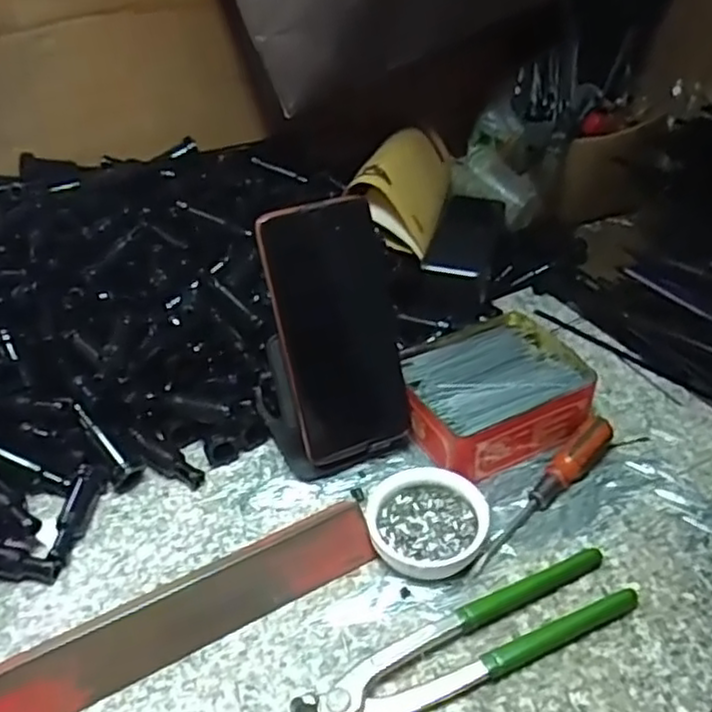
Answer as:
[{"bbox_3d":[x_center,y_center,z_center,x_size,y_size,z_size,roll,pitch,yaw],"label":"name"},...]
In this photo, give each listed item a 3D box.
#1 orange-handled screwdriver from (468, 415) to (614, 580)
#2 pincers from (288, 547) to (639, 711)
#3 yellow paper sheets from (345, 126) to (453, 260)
[{"bbox_3d":[0.118,0.085,0.453,0.143,0.022,0.019,-33,47,-31],"label":"orange-handled screwdriver"},{"bbox_3d":[0.061,0.155,0.379,0.198,0.016,0.041,-20,41,-18],"label":"pincers"},{"bbox_3d":[0.052,-0.169,0.678,0.069,0.073,0.216,6,40,13],"label":"yellow paper sheets"}]

